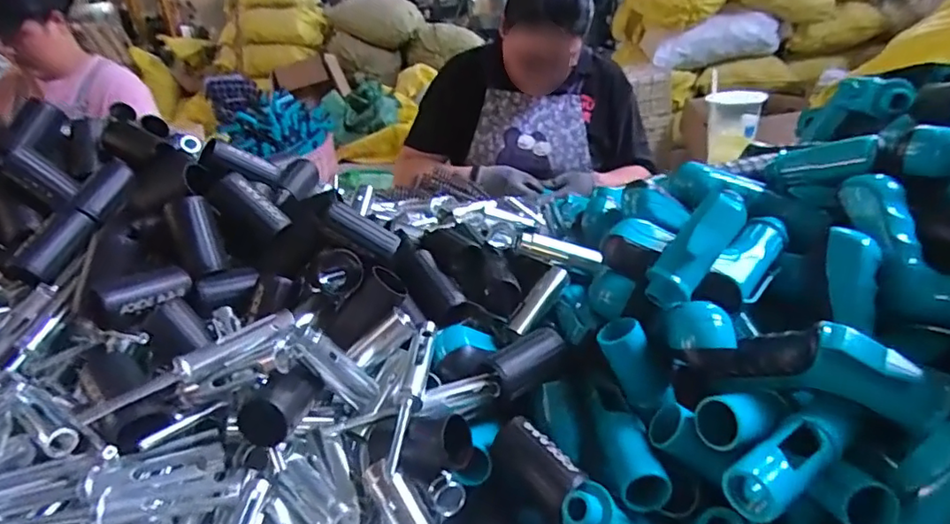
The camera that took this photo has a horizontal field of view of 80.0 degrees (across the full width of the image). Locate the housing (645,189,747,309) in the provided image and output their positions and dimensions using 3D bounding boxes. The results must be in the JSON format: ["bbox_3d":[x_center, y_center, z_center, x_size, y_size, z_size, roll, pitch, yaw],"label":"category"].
[{"bbox_3d":[0.149,-0.009,0.380,0.088,0.031,0.023,-52,33,2],"label":"housing"}]

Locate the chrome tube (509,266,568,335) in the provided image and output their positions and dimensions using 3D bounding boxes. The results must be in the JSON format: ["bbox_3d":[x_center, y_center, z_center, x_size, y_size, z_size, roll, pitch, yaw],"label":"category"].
[{"bbox_3d":[0.052,0.031,0.458,0.015,0.011,0.069,19,58,42],"label":"chrome tube"}]

